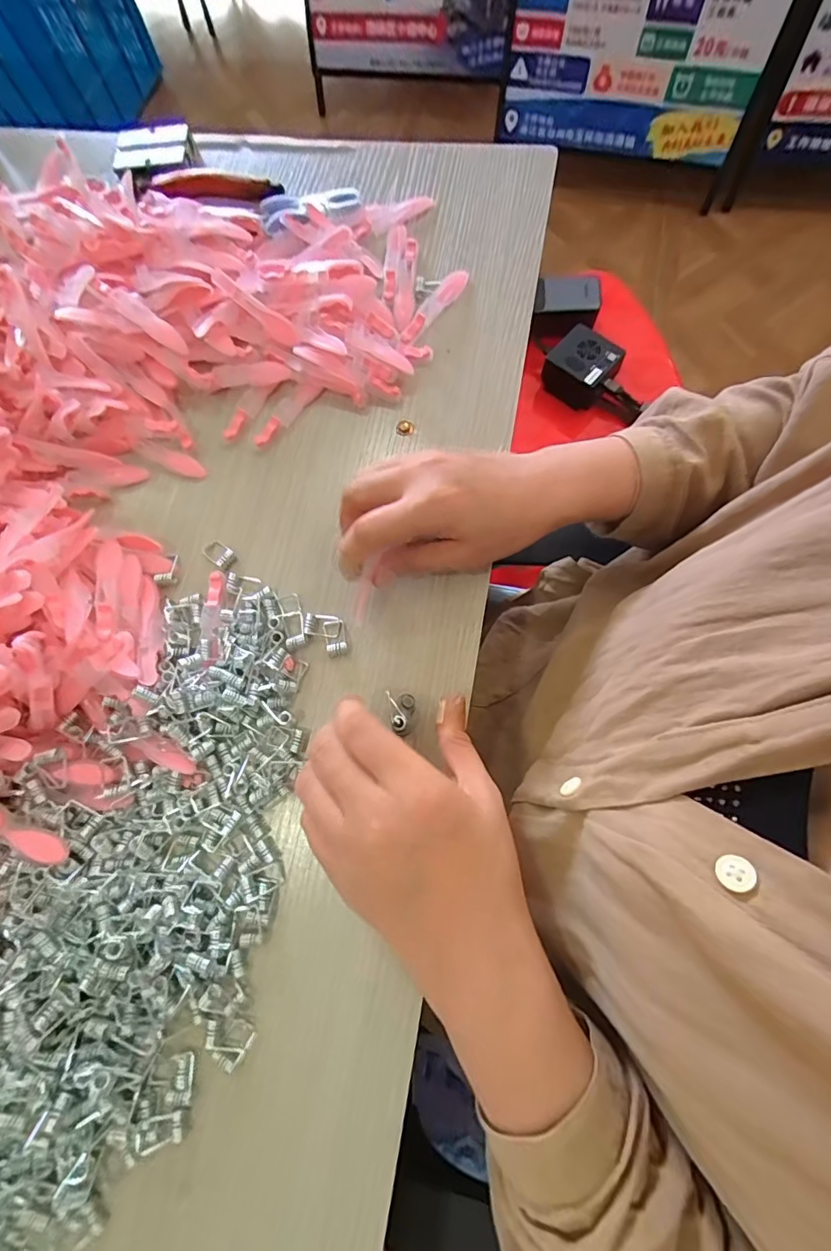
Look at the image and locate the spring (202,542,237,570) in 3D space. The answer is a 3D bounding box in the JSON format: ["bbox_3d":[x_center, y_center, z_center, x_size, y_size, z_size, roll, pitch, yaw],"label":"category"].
[{"bbox_3d":[-0.133,-0.049,0.318,0.025,0.009,0.014,35,81,12],"label":"spring"}]

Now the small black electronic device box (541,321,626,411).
[{"bbox_3d":[0.222,-0.346,0.629,0.085,0.054,0.081,32,81,11],"label":"small black electronic device box"}]

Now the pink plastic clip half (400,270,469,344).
[{"bbox_3d":[0.015,-0.232,0.344,0.017,0.005,0.072,32,81,11],"label":"pink plastic clip half"}]

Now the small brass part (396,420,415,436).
[{"bbox_3d":[-0.007,-0.138,0.328,0.013,0.004,0.008,12,77,7],"label":"small brass part"}]

